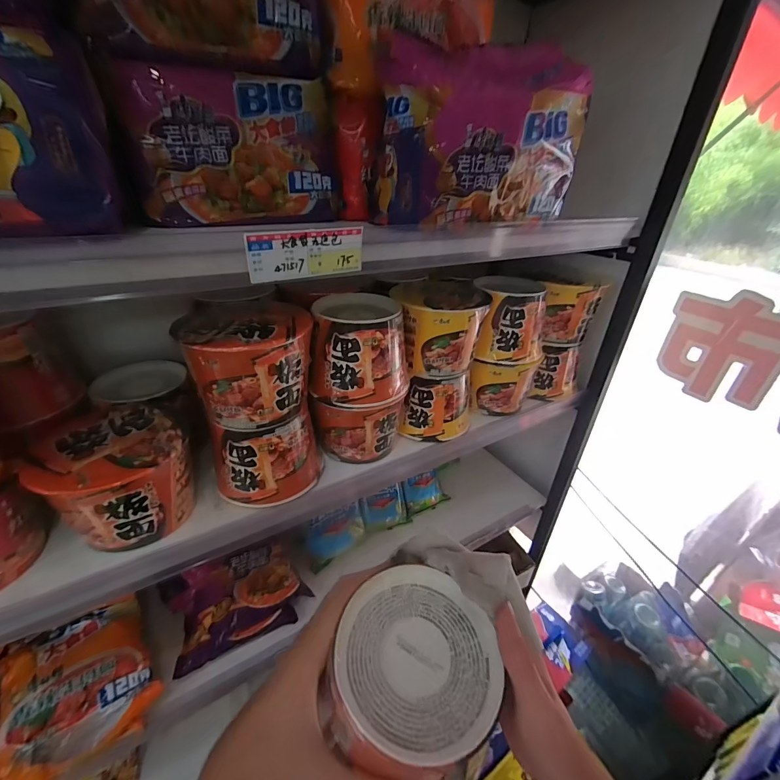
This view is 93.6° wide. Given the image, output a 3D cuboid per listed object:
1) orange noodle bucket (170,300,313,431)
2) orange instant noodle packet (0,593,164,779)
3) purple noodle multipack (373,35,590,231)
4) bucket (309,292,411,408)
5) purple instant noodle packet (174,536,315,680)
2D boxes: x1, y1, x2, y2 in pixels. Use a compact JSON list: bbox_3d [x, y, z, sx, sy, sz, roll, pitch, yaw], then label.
[{"bbox_3d":[-0.163,-0.033,0.429,0.128,0.107,0.132,-18,37,-31],"label":"orange noodle bucket"},{"bbox_3d":[-0.414,0.391,0.485,0.162,0.067,0.163,-17,37,-30],"label":"orange instant noodle packet"},{"bbox_3d":[0.106,-0.286,0.410,0.214,0.169,0.120,-22,39,-35],"label":"purple noodle multipack"},{"bbox_3d":[-0.038,-0.051,0.476,0.121,0.114,0.099,0,31,-6],"label":"bucket"},{"bbox_3d":[-0.246,0.336,0.602,0.186,0.076,0.124,-14,35,-26],"label":"purple instant noodle packet"}]

